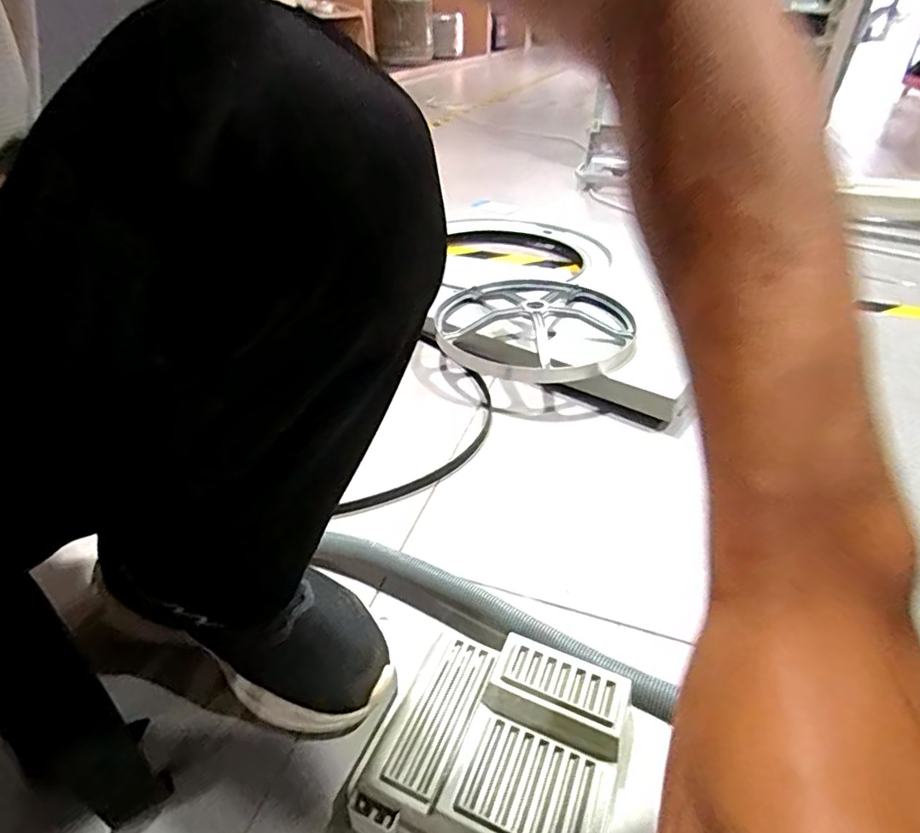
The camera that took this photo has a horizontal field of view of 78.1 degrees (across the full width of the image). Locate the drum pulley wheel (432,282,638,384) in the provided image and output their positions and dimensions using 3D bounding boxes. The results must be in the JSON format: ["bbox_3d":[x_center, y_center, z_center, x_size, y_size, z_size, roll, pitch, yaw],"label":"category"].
[{"bbox_3d":[0.103,-0.129,0.801,0.263,0.052,0.266,-15,39,-20],"label":"drum pulley wheel"}]

